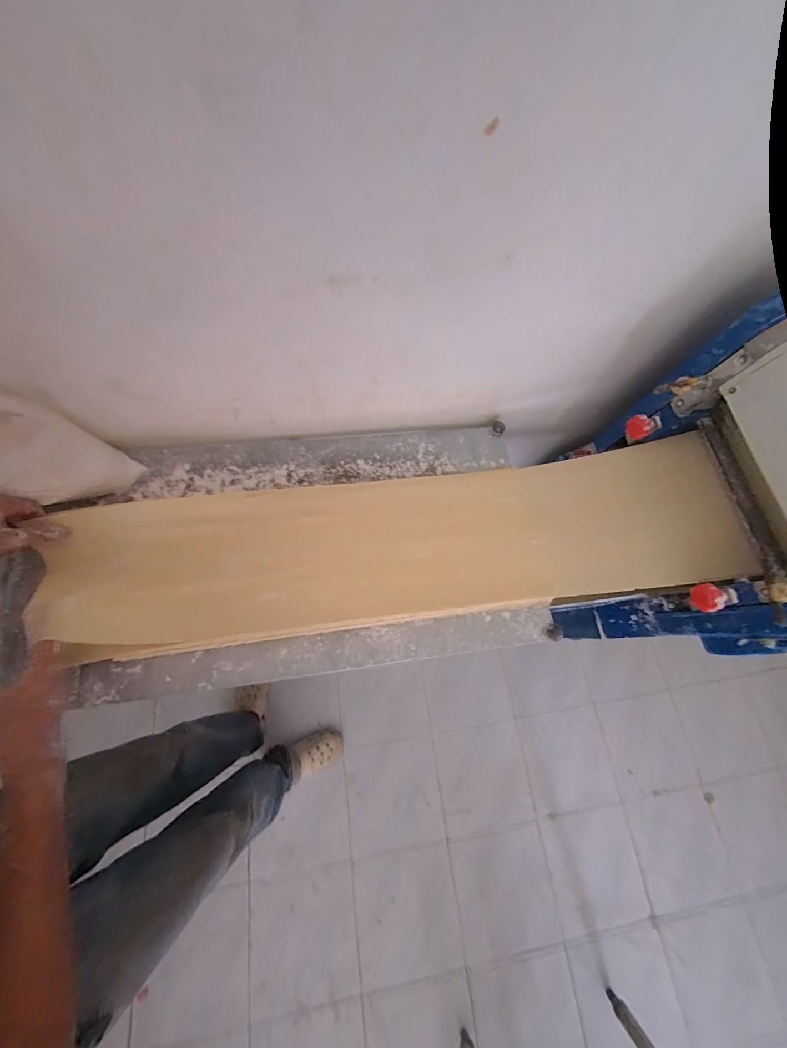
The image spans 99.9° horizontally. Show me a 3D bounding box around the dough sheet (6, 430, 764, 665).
[{"bbox_3d":[0.011,0.026,0.491,0.964,0.101,0.226,-7,69,-4],"label":"dough sheet"}]

